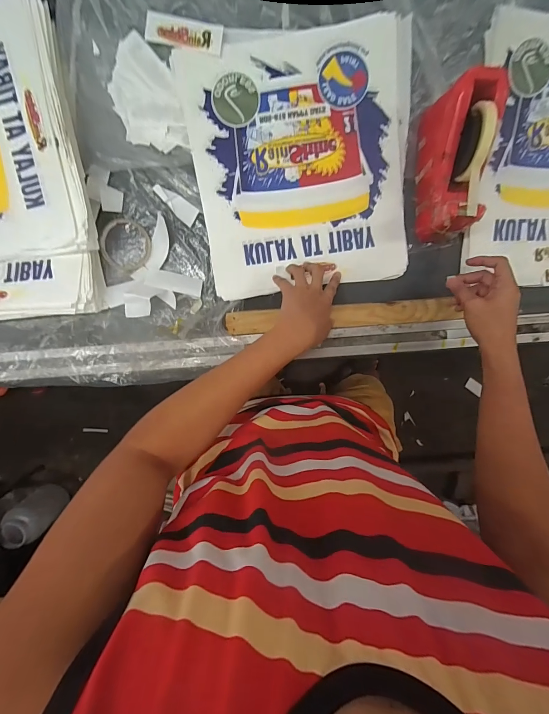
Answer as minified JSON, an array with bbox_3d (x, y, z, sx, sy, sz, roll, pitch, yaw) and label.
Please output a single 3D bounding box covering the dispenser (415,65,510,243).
[{"bbox_3d":[0.269,-0.289,0.474,0.074,0.106,0.205,6,101,-2],"label":"dispenser"}]

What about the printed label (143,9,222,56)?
[{"bbox_3d":[-0.134,-0.485,0.480,0.112,0.007,0.041,12,105,-4],"label":"printed label"}]

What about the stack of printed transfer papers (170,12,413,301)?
[{"bbox_3d":[0.045,-0.309,0.517,0.342,0.030,0.378,-7,100,-1],"label":"stack of printed transfer papers"}]

